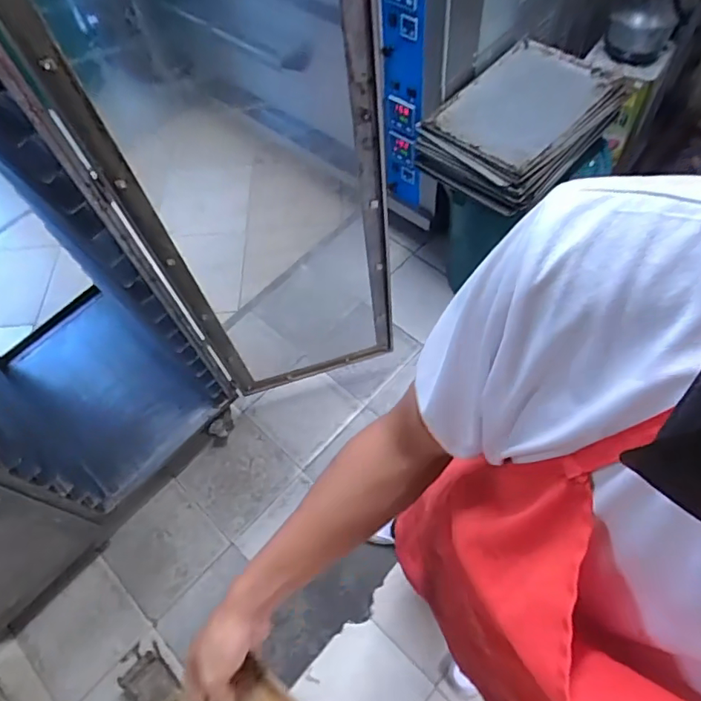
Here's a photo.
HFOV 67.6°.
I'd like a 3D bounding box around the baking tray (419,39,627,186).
[{"bbox_3d":[0.446,-0.629,1.332,0.453,0.032,0.304,-42,69,-12],"label":"baking tray"}]

